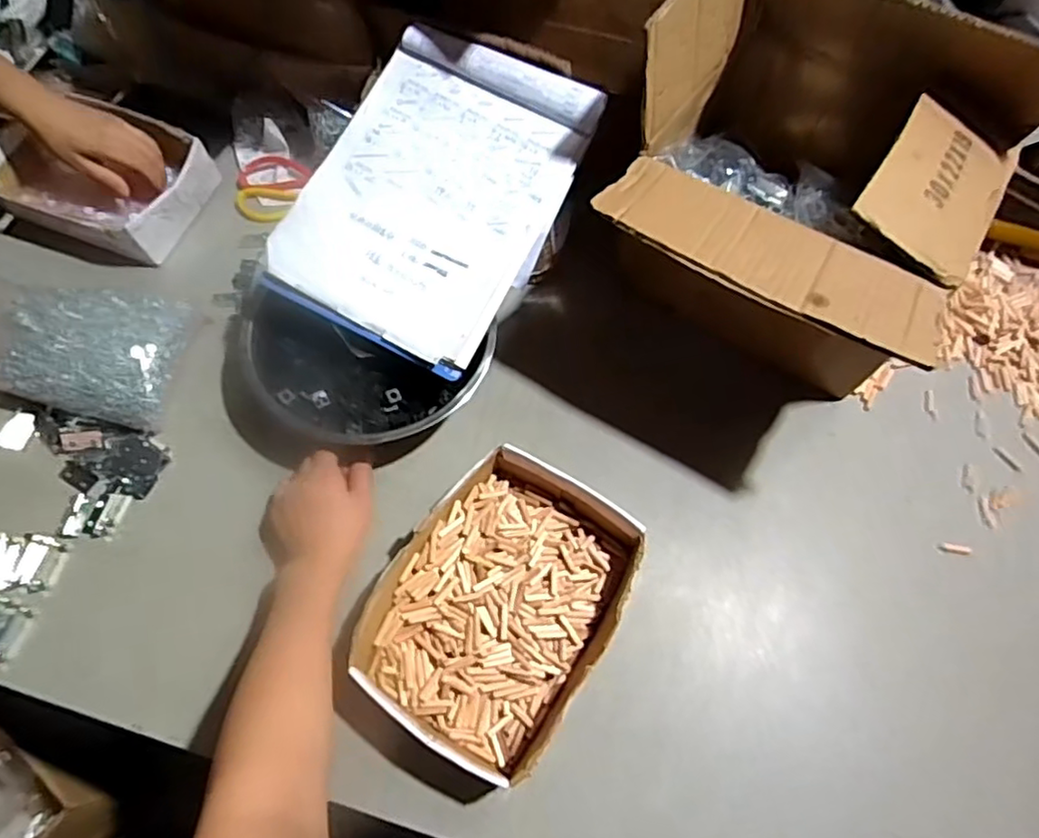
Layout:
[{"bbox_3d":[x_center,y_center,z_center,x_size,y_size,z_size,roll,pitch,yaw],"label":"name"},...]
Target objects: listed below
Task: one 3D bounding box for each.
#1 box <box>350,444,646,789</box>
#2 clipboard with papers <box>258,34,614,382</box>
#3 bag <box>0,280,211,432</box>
[{"bbox_3d":[-0.017,0.166,0.580,0.189,0.062,0.255,31,71,11],"label":"box"},{"bbox_3d":[-0.080,-0.218,0.613,0.221,0.023,0.310,27,82,3],"label":"clipboard with papers"},{"bbox_3d":[-0.478,-0.083,0.670,0.250,0.087,0.145,12,68,3],"label":"bag"}]

